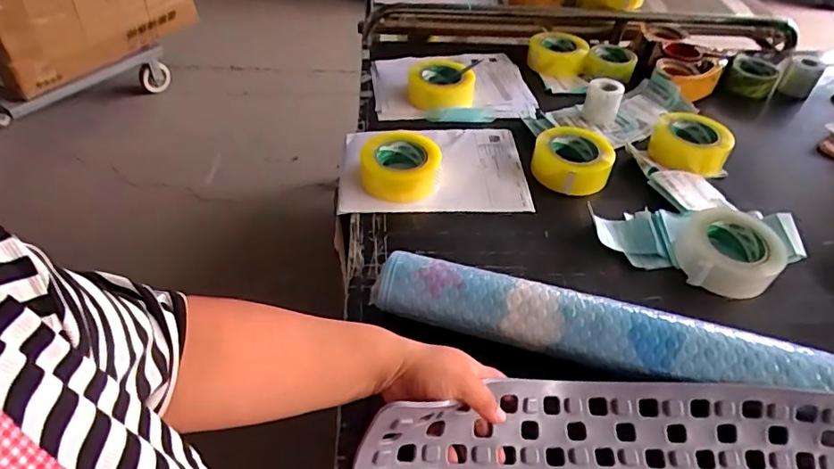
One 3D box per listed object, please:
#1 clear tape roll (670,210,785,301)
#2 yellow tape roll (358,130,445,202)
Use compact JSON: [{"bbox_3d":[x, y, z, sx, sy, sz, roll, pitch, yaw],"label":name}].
[{"bbox_3d":[0.423,0.024,0.722,0.117,0.059,0.118,6,45,2],"label":"clear tape roll"},{"bbox_3d":[-0.026,-0.109,0.834,0.123,0.051,0.129,-1,45,-5],"label":"yellow tape roll"}]

